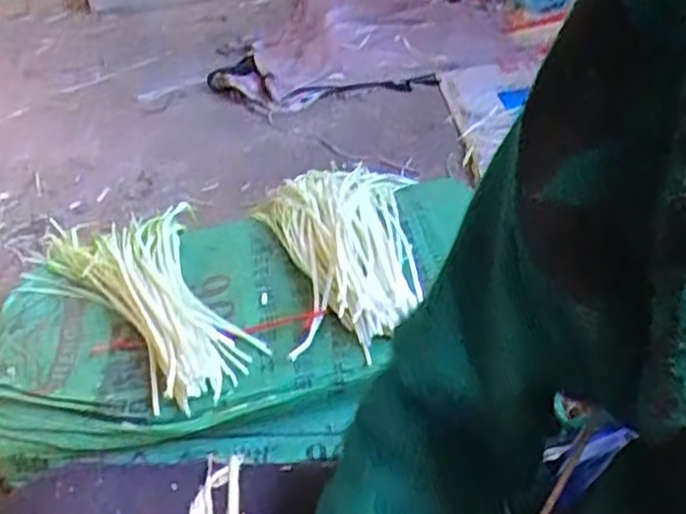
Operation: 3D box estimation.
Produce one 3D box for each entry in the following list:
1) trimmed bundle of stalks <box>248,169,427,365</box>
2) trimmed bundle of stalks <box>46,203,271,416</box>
[{"bbox_3d":[-0.003,-0.031,0.971,0.221,0.055,0.384,-9,35,-1],"label":"trimmed bundle of stalks"},{"bbox_3d":[-0.243,0.034,0.935,0.204,0.062,0.412,-25,39,-23],"label":"trimmed bundle of stalks"}]

